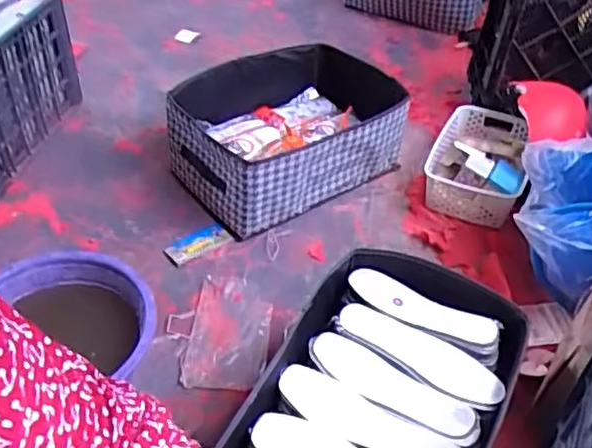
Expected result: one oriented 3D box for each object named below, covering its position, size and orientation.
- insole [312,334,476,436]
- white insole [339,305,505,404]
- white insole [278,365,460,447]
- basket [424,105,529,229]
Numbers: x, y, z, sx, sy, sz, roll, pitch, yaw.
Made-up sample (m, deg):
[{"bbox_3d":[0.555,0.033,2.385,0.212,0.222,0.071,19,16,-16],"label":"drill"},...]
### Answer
[{"bbox_3d":[0.122,0.205,0.814,0.217,0.006,0.069,24,47,23],"label":"insole"},{"bbox_3d":[0.168,0.172,0.856,0.229,0.012,0.072,28,48,26],"label":"white insole"},{"bbox_3d":[0.084,0.242,0.764,0.233,0.017,0.070,23,46,22],"label":"white insole"},{"bbox_3d":[0.385,-0.127,1.338,0.194,0.103,0.305,14,44,12],"label":"basket"}]

